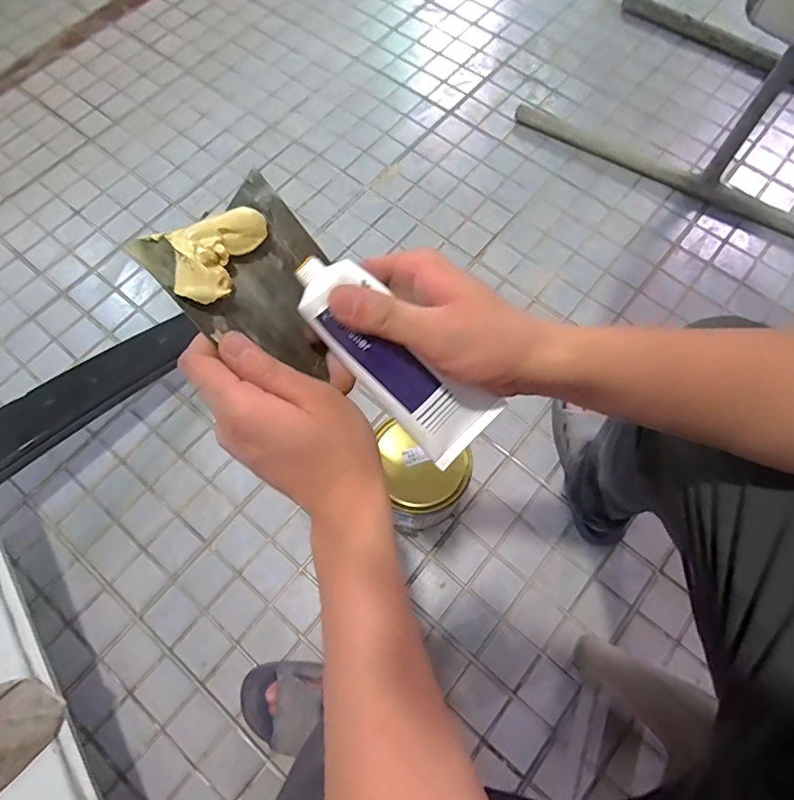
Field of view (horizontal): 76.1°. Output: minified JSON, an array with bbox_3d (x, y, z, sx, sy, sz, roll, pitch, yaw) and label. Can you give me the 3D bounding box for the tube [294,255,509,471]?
[{"bbox_3d":[0.000,-0.022,0.295,0.145,0.020,0.048,43,72,-20],"label":"tube"}]

